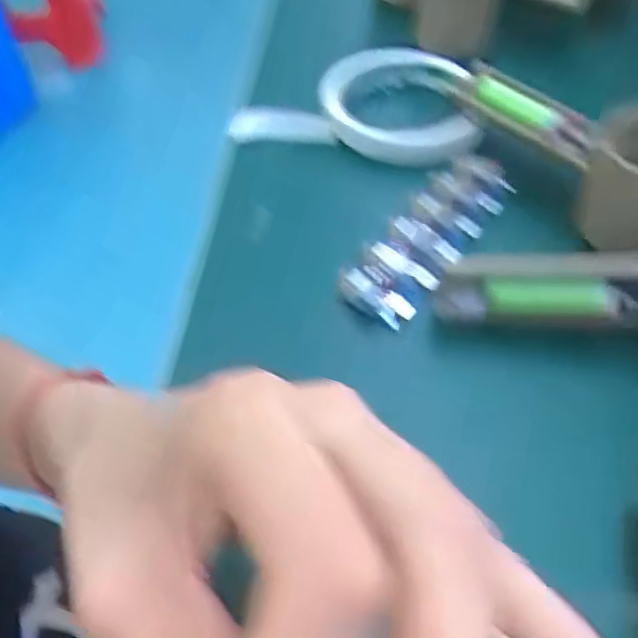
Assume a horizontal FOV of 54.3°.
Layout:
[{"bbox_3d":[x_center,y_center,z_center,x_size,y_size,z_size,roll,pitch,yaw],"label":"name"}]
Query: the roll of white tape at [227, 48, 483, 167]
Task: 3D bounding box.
[{"bbox_3d":[0.022,-0.135,0.374,0.140,0.018,0.099,5,53,5],"label":"roll of white tape"}]

